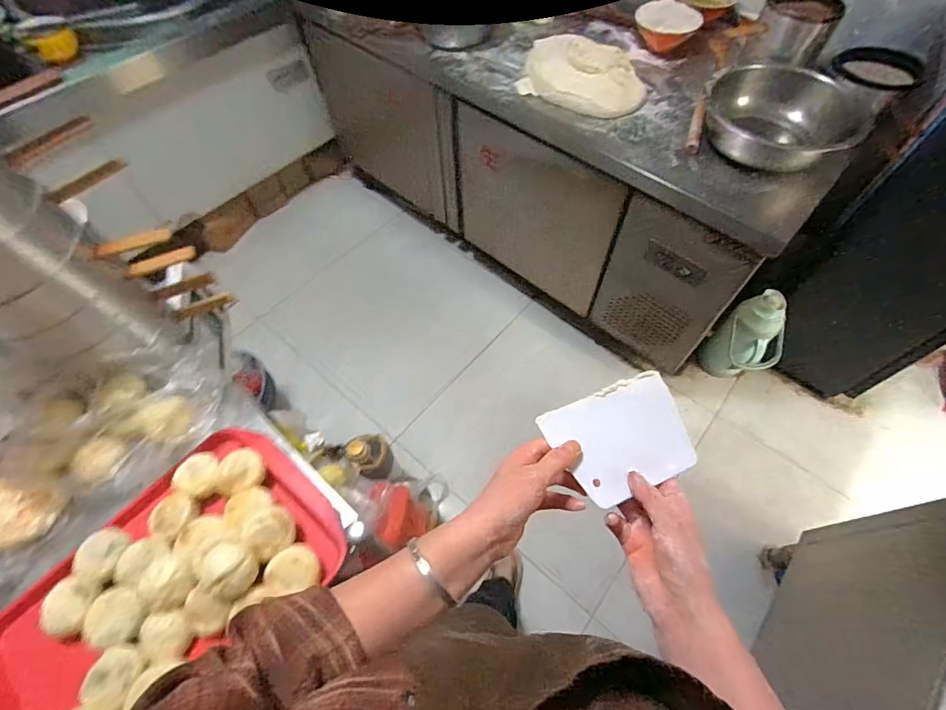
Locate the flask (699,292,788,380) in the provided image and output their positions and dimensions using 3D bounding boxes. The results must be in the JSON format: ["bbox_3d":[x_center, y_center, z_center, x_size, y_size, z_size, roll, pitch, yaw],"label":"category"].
[{"bbox_3d":[0.907,-0.036,1.421,0.175,0.334,0.133,-1,56,-1],"label":"flask"}]

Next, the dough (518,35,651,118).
[{"bbox_3d":[0.294,-0.751,1.137,0.333,0.108,0.213,21,58,13],"label":"dough"}]

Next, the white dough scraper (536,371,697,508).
[{"bbox_3d":[0.140,0.076,0.401,0.128,0.006,0.095,-21,67,-12],"label":"white dough scraper"}]

